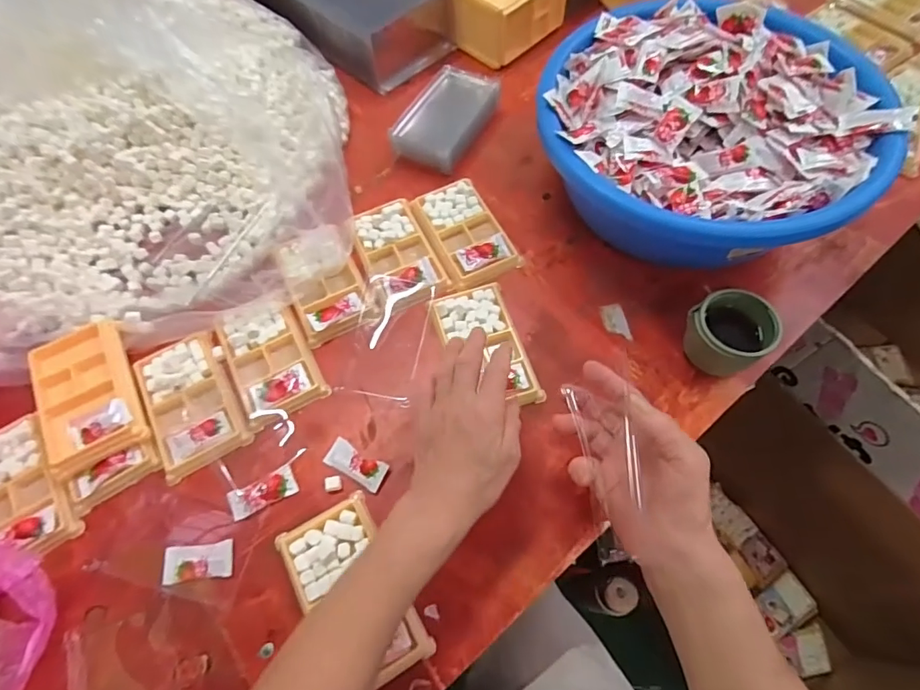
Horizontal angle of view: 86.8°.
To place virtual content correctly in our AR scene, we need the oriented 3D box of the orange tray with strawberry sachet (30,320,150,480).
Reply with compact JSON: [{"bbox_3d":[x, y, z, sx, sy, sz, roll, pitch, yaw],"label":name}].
[{"bbox_3d":[-0.359,0.044,0.468,0.083,0.027,0.146,-27,66,-10],"label":"orange tray with strawberry sachet"}]

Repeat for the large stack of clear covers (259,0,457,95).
[{"bbox_3d":[-0.139,-0.463,0.679,0.226,0.076,0.153,36,71,18],"label":"large stack of clear covers"}]

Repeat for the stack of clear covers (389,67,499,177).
[{"bbox_3d":[-0.013,-0.285,0.603,0.087,0.033,0.152,24,68,14],"label":"stack of clear covers"}]

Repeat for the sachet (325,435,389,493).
[{"bbox_3d":[-0.094,0.107,0.437,0.056,0.007,0.025,25,68,14],"label":"sachet"}]

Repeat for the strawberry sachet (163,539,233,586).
[{"bbox_3d":[-0.220,0.184,0.411,0.056,0.007,0.029,-7,64,0],"label":"strawberry sachet"}]

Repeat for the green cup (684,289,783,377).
[{"bbox_3d":[0.242,-0.008,0.446,0.069,0.061,0.064,-1,64,3],"label":"green cup"}]

